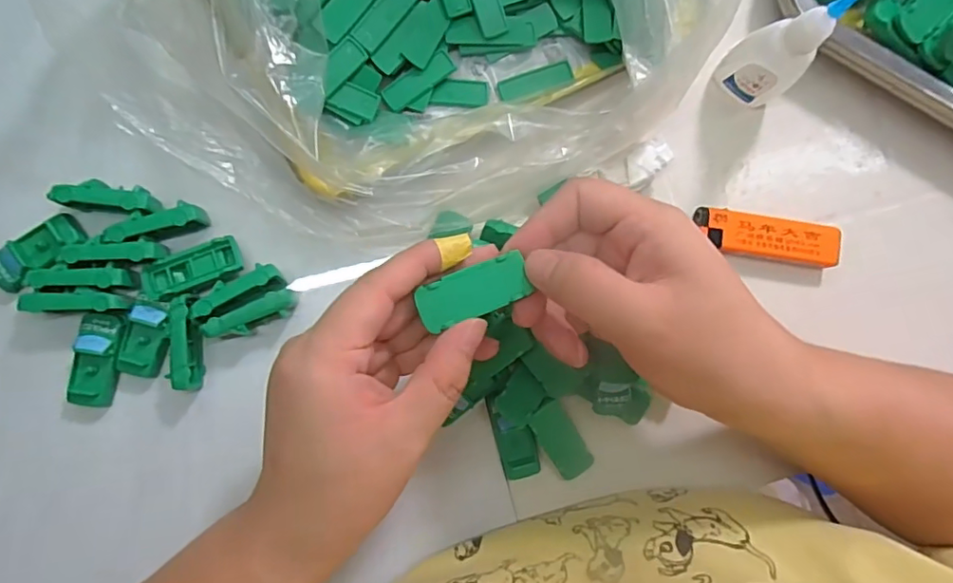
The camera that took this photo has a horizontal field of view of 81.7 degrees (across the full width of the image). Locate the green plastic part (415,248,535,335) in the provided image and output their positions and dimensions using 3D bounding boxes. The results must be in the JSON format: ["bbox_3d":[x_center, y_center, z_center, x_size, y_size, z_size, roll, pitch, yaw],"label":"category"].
[{"bbox_3d":[-0.001,0.000,0.218,0.042,0.004,0.018,-21,90,-10],"label":"green plastic part"}]

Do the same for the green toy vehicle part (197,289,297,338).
[{"bbox_3d":[-0.112,0.013,0.278,0.044,0.023,0.013,-24,93,-5],"label":"green toy vehicle part"}]

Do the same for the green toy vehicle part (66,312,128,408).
[{"bbox_3d":[-0.188,0.034,0.274,0.021,0.013,0.046,10,89,-6],"label":"green toy vehicle part"}]

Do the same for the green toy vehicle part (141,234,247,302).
[{"bbox_3d":[-0.142,-0.011,0.279,0.048,0.016,0.021,-21,92,-5],"label":"green toy vehicle part"}]

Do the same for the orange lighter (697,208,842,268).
[{"bbox_3d":[0.160,-0.030,0.307,0.079,0.015,0.024,8,89,-6],"label":"orange lighter"}]

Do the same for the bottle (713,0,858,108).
[{"bbox_3d":[0.155,-0.121,0.275,0.023,0.087,0.034,-35,93,-5],"label":"bottle"}]

